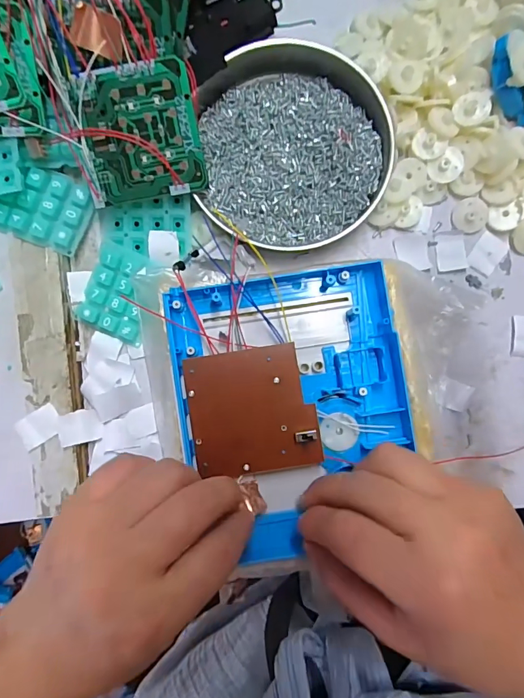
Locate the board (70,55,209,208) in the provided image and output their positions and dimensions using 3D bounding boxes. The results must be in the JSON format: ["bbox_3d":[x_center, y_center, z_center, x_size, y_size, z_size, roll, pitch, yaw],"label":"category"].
[{"bbox_3d":[-0.074,-0.129,0.249,0.071,0.004,0.071,-8,111,2],"label":"board"}]

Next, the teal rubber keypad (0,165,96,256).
[{"bbox_3d":[-0.144,-0.094,0.269,0.056,0.006,0.048,21,88,1],"label":"teal rubber keypad"}]

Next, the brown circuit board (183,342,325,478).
[{"bbox_3d":[-0.006,0.037,0.244,0.072,0.004,0.071,-9,87,1],"label":"brown circuit board"}]

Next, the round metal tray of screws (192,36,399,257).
[{"bbox_3d":[0.021,-0.135,0.280,0.123,0.022,0.130,-1,88,0],"label":"round metal tray of screws"}]

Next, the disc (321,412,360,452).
[{"bbox_3d":[0.048,0.051,0.251,0.022,0.005,0.023,0,88,0],"label":"disc"}]

